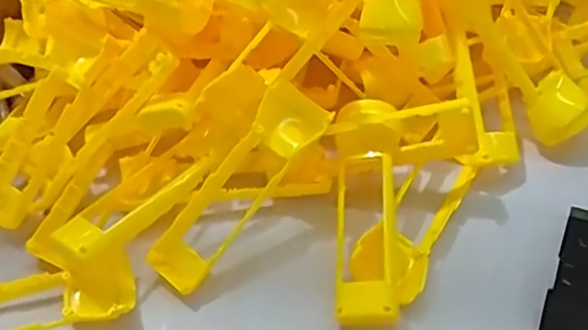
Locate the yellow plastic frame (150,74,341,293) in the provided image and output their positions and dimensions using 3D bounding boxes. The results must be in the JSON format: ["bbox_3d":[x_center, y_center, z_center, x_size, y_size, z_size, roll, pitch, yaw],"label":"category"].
[{"bbox_3d":[-0.040,0.016,0.437,0.048,0.017,0.162,36,88,29],"label":"yellow plastic frame"}]

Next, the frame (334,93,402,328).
[{"bbox_3d":[0.051,0.026,0.430,0.044,0.032,0.164,1,64,6],"label":"frame"}]

